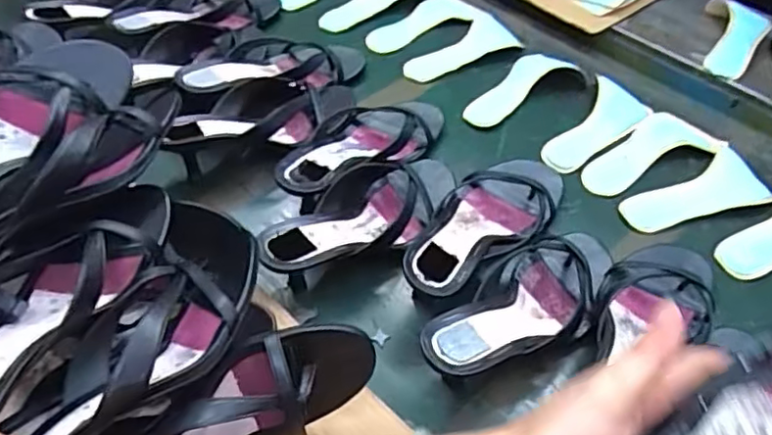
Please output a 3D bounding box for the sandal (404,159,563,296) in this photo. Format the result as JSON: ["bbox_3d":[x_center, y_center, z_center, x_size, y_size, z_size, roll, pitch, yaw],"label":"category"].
[{"bbox_3d":[0.096,0.001,0.602,0.089,0.052,0.245,35,53,27],"label":"sandal"}]

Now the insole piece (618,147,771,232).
[{"bbox_3d":[0.344,-0.023,0.679,0.180,0.011,0.078,-23,55,-23],"label":"insole piece"}]

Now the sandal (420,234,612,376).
[{"bbox_3d":[0.122,0.072,0.539,0.240,0.051,0.087,-22,50,-41],"label":"sandal"}]

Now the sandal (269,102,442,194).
[{"bbox_3d":[-0.026,-0.079,0.661,0.085,0.050,0.240,30,37,23],"label":"sandal"}]

